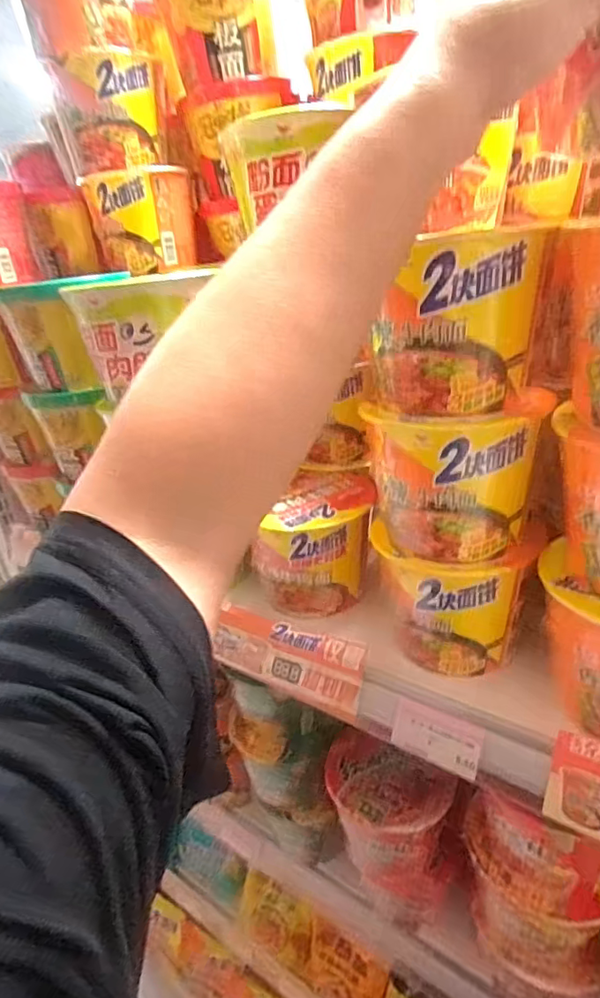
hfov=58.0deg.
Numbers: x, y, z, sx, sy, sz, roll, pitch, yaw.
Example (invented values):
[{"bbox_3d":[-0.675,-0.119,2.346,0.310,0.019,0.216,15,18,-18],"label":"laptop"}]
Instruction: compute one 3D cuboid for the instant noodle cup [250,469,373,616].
[{"bbox_3d":[0.017,0.047,0.565,0.120,0.105,0.123,-3,25,11],"label":"instant noodle cup"}]

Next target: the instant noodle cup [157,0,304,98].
[{"bbox_3d":[-0.081,-0.524,0.602,0.116,0.100,0.119,4,27,25],"label":"instant noodle cup"}]

